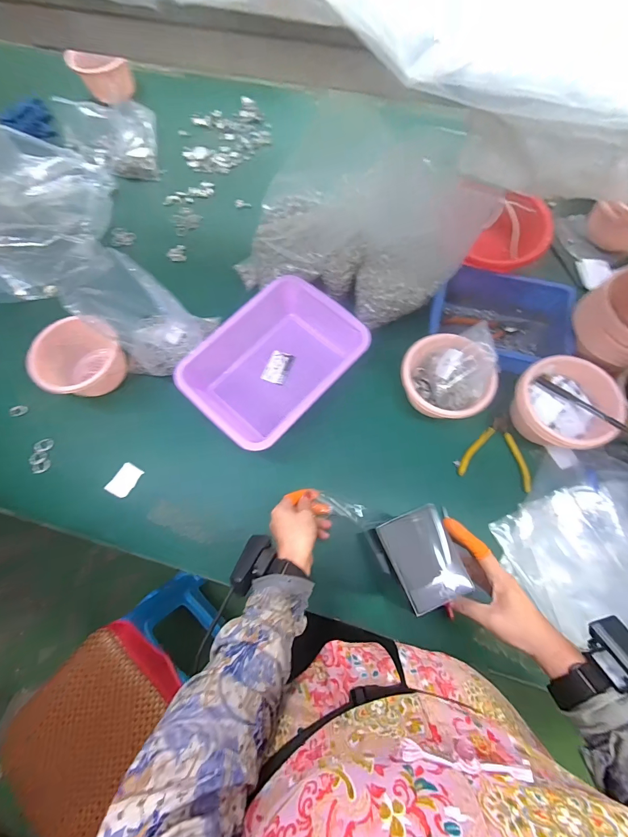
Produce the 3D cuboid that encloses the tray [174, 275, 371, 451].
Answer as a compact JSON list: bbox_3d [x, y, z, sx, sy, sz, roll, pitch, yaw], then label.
[{"bbox_3d":[-0.072,-0.103,0.638,0.227,0.087,0.306,41,78,14],"label":"tray"}]

